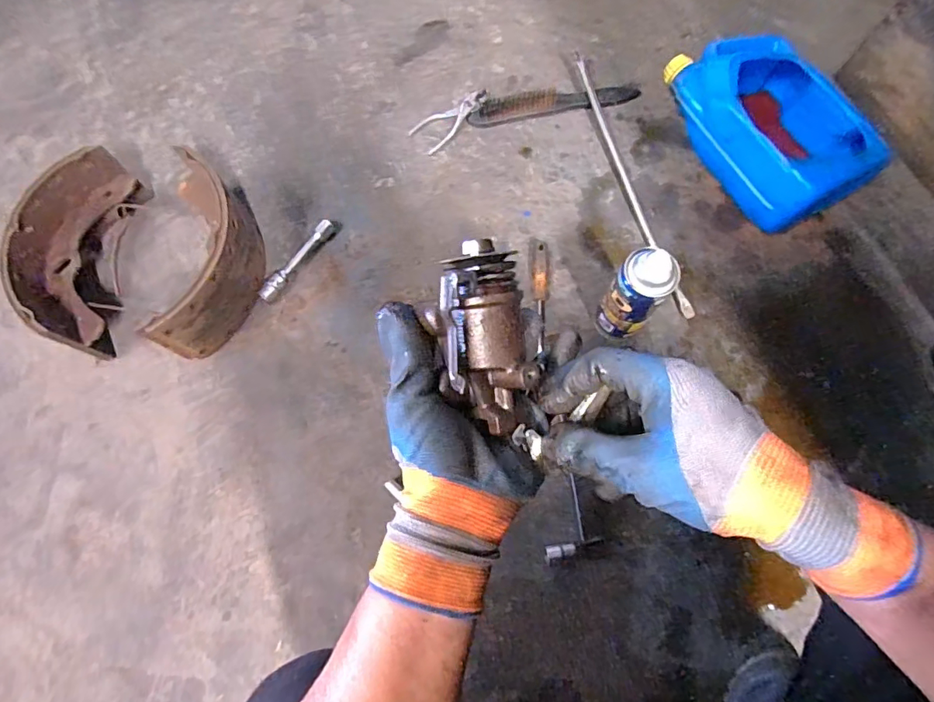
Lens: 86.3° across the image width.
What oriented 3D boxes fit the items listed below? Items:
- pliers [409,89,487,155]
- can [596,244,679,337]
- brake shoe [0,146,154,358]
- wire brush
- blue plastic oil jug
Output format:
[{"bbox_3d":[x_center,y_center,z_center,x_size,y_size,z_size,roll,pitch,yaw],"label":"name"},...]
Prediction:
[{"bbox_3d":[-0.023,-0.388,0.822,0.145,0.014,0.057,-41,78,-11],"label":"pliers"},{"bbox_3d":[0.205,-0.065,0.626,0.063,0.161,0.054,37,77,12],"label":"can"},{"bbox_3d":[-0.533,-0.129,0.685,0.119,0.109,0.271,-3,74,-2],"label":"brake shoe"},{"bbox_3d":[0.142,-0.400,0.807,0.277,0.033,0.036,-6,74,-3],"label":"wire brush"},{"bbox_3d":[0.445,-0.331,0.731,0.194,0.113,0.296,-21,75,-7],"label":"blue plastic oil jug"}]

